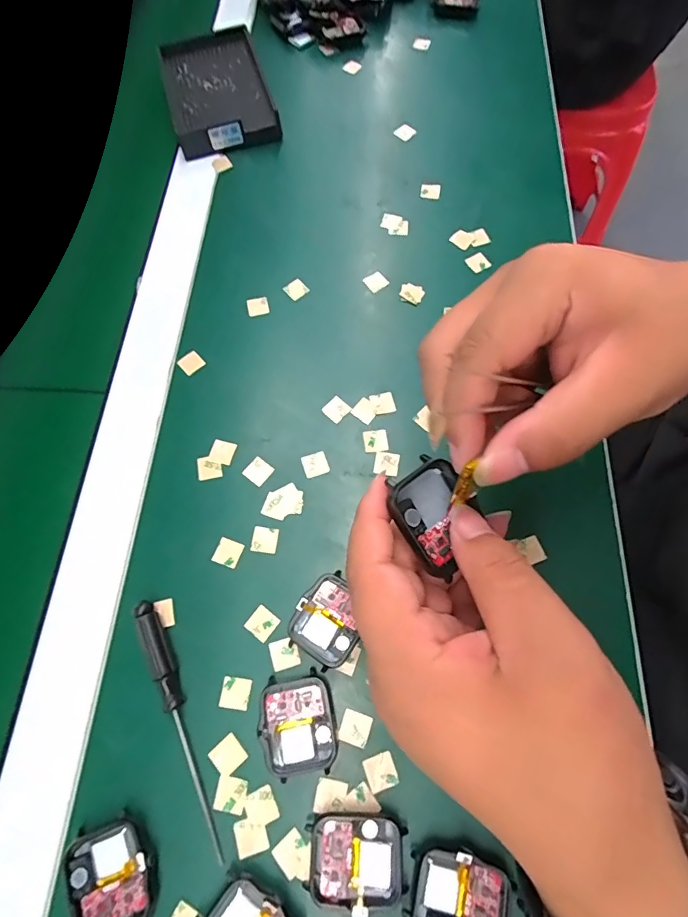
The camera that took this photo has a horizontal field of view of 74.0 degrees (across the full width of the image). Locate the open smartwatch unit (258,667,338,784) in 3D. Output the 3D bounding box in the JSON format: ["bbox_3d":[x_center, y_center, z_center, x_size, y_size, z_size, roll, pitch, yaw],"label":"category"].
[{"bbox_3d":[-0.024,0.141,0.242,0.037,0.008,0.046,-12,68,-2],"label":"open smartwatch unit"}]

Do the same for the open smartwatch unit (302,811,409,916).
[{"bbox_3d":[0.006,0.192,0.219,0.046,0.007,0.037,1,68,3],"label":"open smartwatch unit"}]

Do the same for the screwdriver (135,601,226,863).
[{"bbox_3d":[-0.087,0.138,0.242,0.011,0.016,0.130,-25,69,-7],"label":"screwdriver"}]

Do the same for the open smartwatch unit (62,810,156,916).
[{"bbox_3d":[-0.111,0.202,0.221,0.039,0.013,0.046,-24,69,-7],"label":"open smartwatch unit"}]

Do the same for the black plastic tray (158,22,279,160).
[{"bbox_3d":[-0.120,-0.347,0.427,0.088,0.024,0.156,-17,68,-4],"label":"black plastic tray"}]

